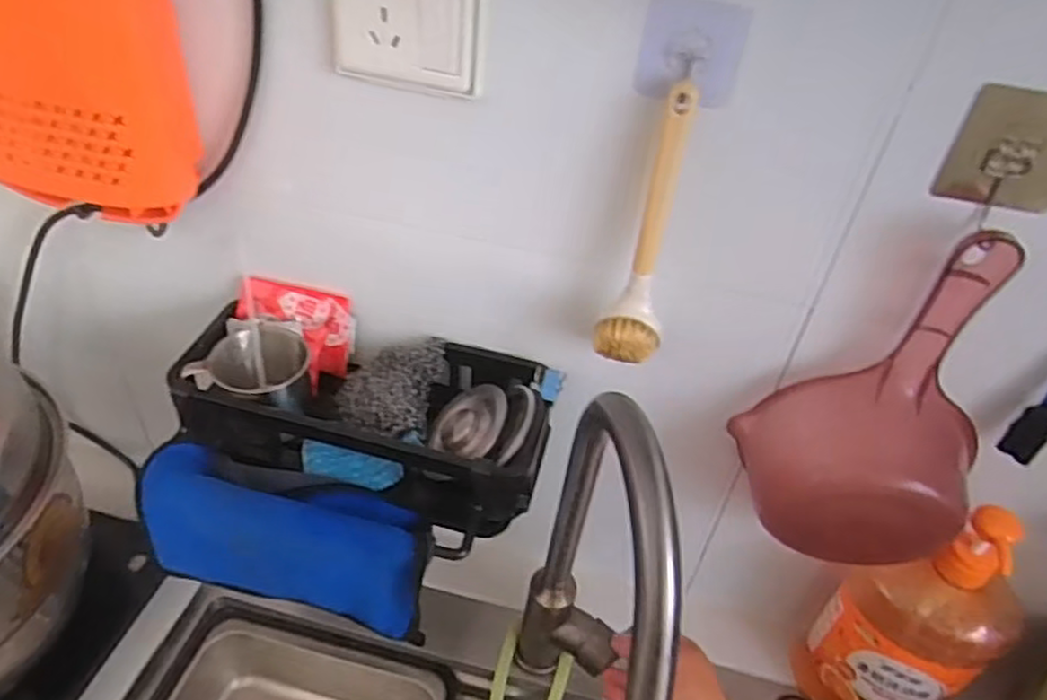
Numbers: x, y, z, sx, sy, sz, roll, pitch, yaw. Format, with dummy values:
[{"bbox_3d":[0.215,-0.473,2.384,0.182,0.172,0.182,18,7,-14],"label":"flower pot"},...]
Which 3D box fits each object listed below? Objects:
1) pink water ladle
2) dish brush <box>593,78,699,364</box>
[{"bbox_3d":[0.246,0.046,0.470,0.154,0.242,0.081,14,41,8],"label":"pink water ladle"},{"bbox_3d":[0.083,-0.072,0.452,0.041,0.184,0.034,16,41,10],"label":"dish brush"}]

